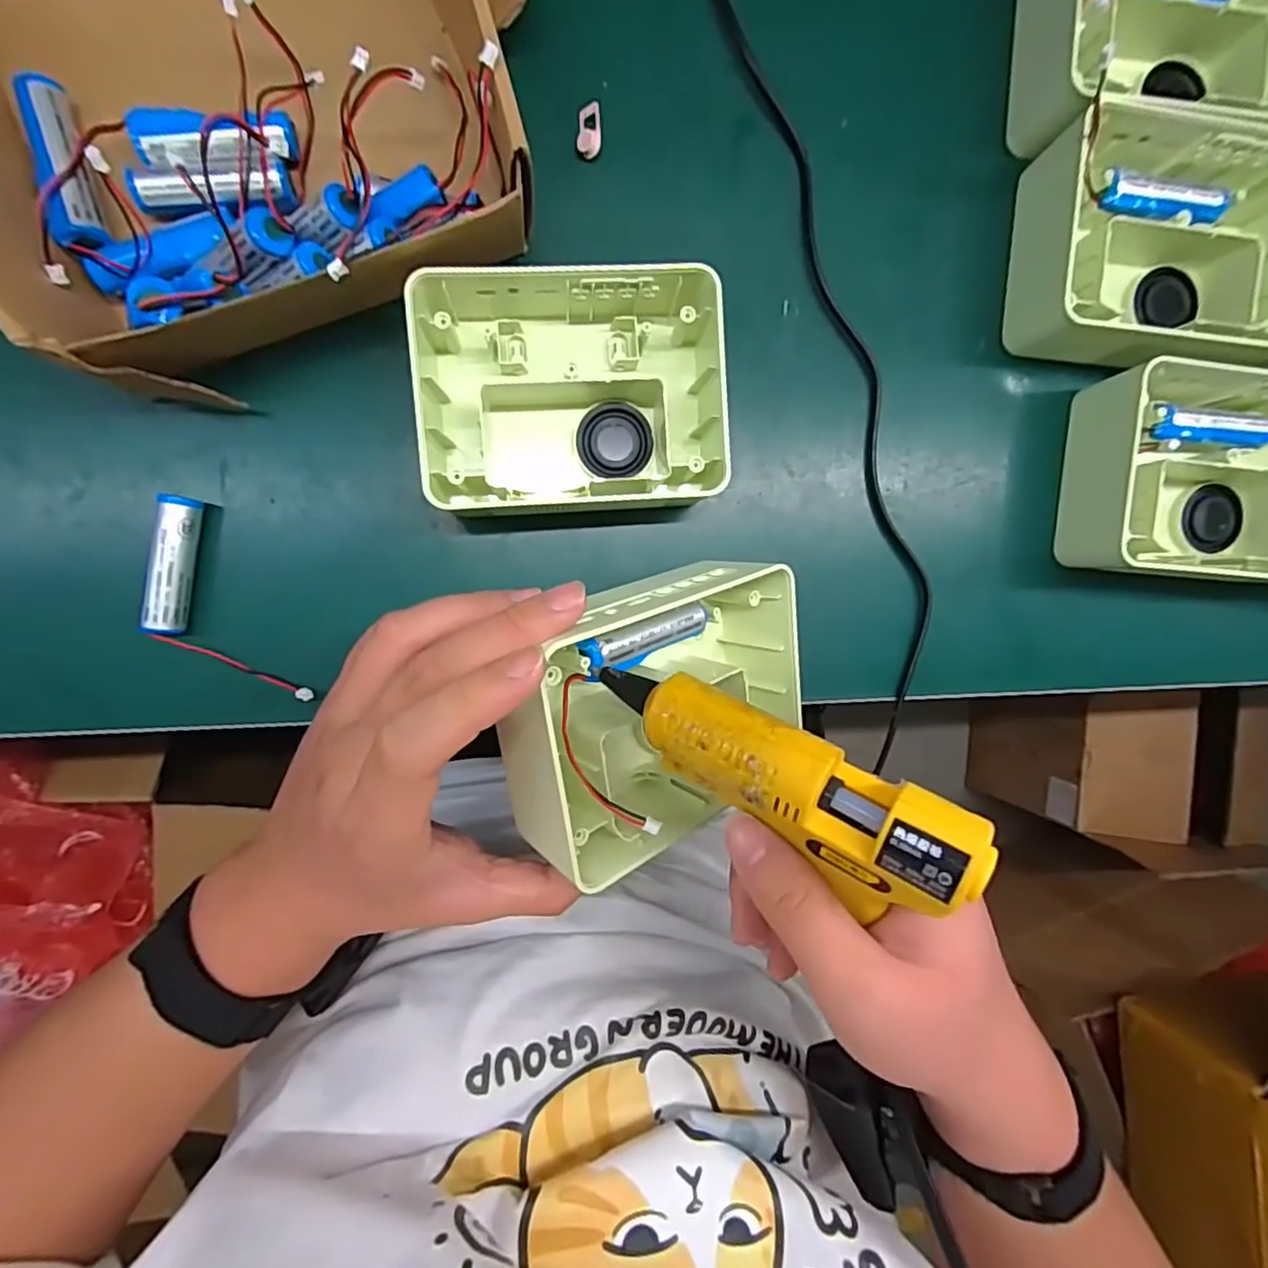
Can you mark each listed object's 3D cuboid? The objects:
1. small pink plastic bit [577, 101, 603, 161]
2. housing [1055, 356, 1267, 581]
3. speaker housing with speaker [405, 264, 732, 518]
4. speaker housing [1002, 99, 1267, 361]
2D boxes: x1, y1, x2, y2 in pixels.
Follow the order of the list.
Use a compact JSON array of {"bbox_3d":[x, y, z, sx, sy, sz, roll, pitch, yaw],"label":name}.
[{"bbox_3d":[-0.022,-0.253,0.319,0.012,0.006,0.024,7,91,-6],"label":"small pink plastic bit"},{"bbox_3d":[0.316,-0.084,0.347,0.141,0.050,0.105,3,92,-6],"label":"housing"},{"bbox_3d":[-0.029,-0.118,0.310,0.143,0.049,0.109,-4,93,-6],"label":"speaker housing with speaker"},{"bbox_3d":[0.276,-0.201,0.334,0.151,0.048,0.117,0,92,-6],"label":"speaker housing"}]

